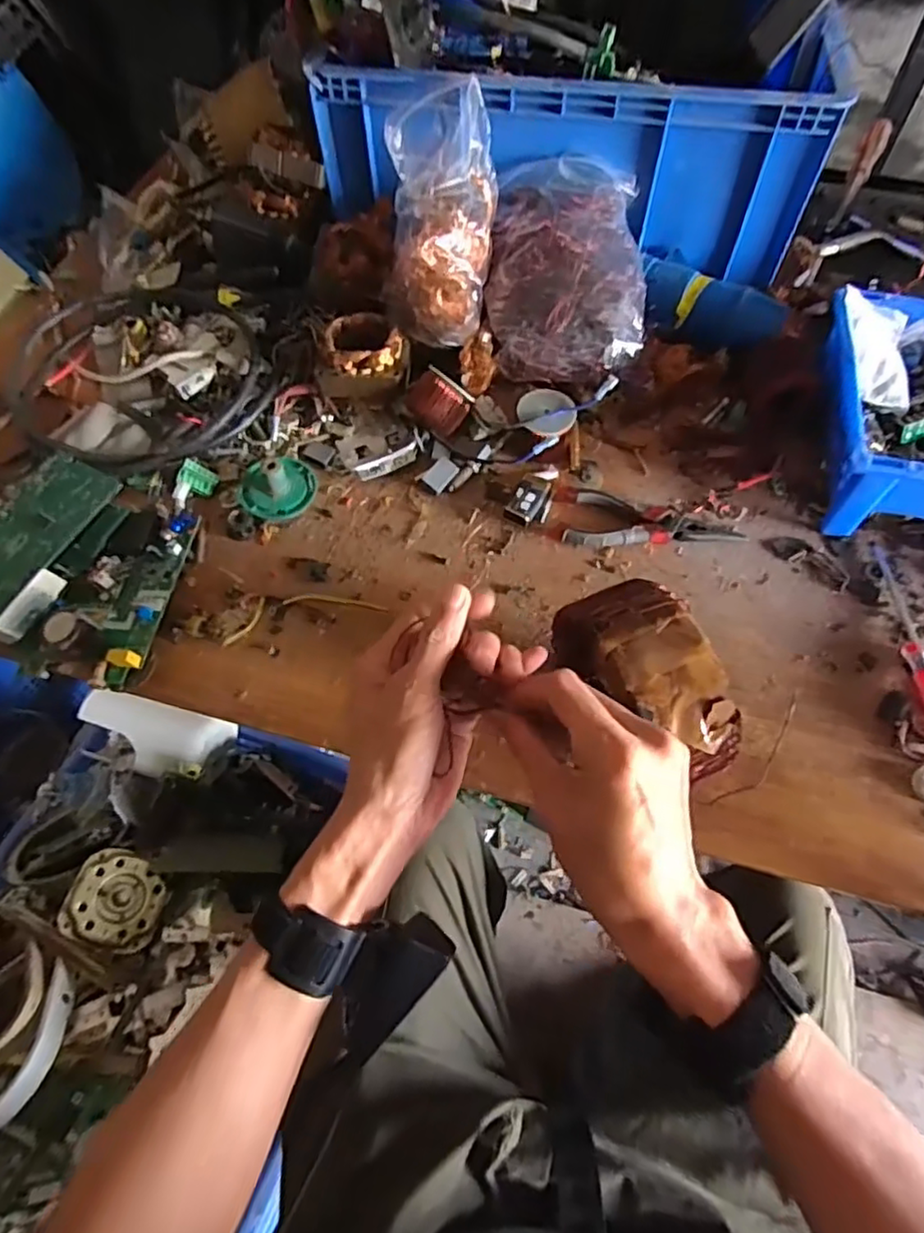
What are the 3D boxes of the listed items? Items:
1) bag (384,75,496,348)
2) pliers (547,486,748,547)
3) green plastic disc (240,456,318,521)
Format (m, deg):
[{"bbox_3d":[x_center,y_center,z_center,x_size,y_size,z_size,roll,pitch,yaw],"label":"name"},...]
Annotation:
[{"bbox_3d":[-0.020,-0.357,0.584,0.099,0.076,0.202,0,92,2],"label":"bag"},{"bbox_3d":[0.154,-0.074,0.547,0.158,0.017,0.058,17,66,10],"label":"pliers"},{"bbox_3d":[-0.166,-0.121,0.566,0.068,0.034,0.065,-29,66,-12],"label":"green plastic disc"}]

